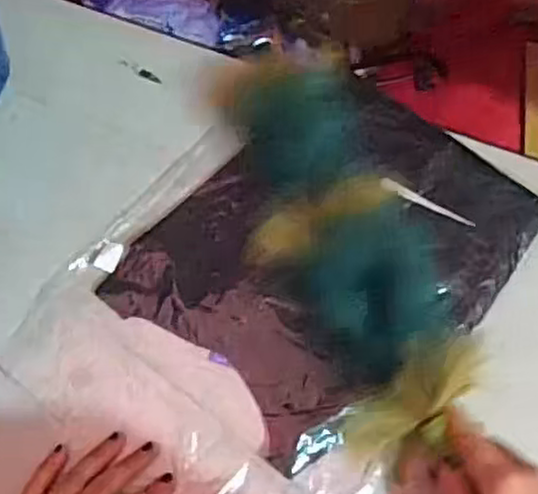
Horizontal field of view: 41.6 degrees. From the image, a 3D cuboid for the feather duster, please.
[{"bbox_3d":[0.052,-0.018,0.541,0.119,0.048,0.328,-20,72,-9],"label":"feather duster"}]

